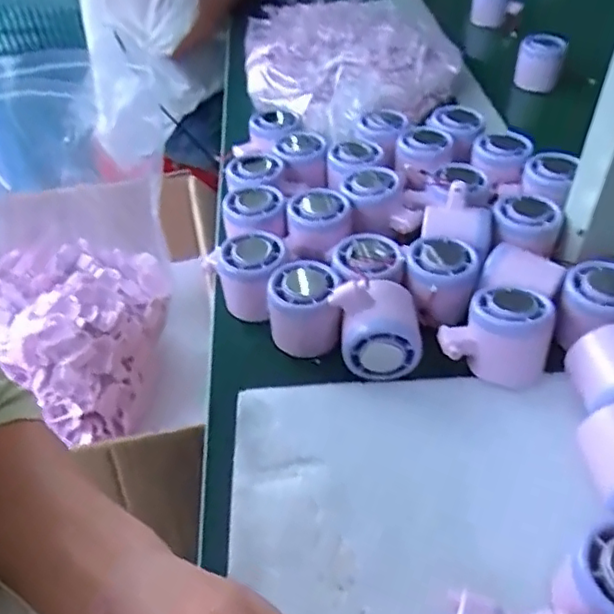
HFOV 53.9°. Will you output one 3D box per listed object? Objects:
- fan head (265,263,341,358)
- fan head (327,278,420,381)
[{"bbox_3d":[-0.002,-0.003,0.465,0.055,0.053,0.066,-6,44,-2],"label":"fan head"},{"bbox_3d":[0.051,0.013,0.437,0.060,0.059,0.057,-9,44,-6],"label":"fan head"}]

